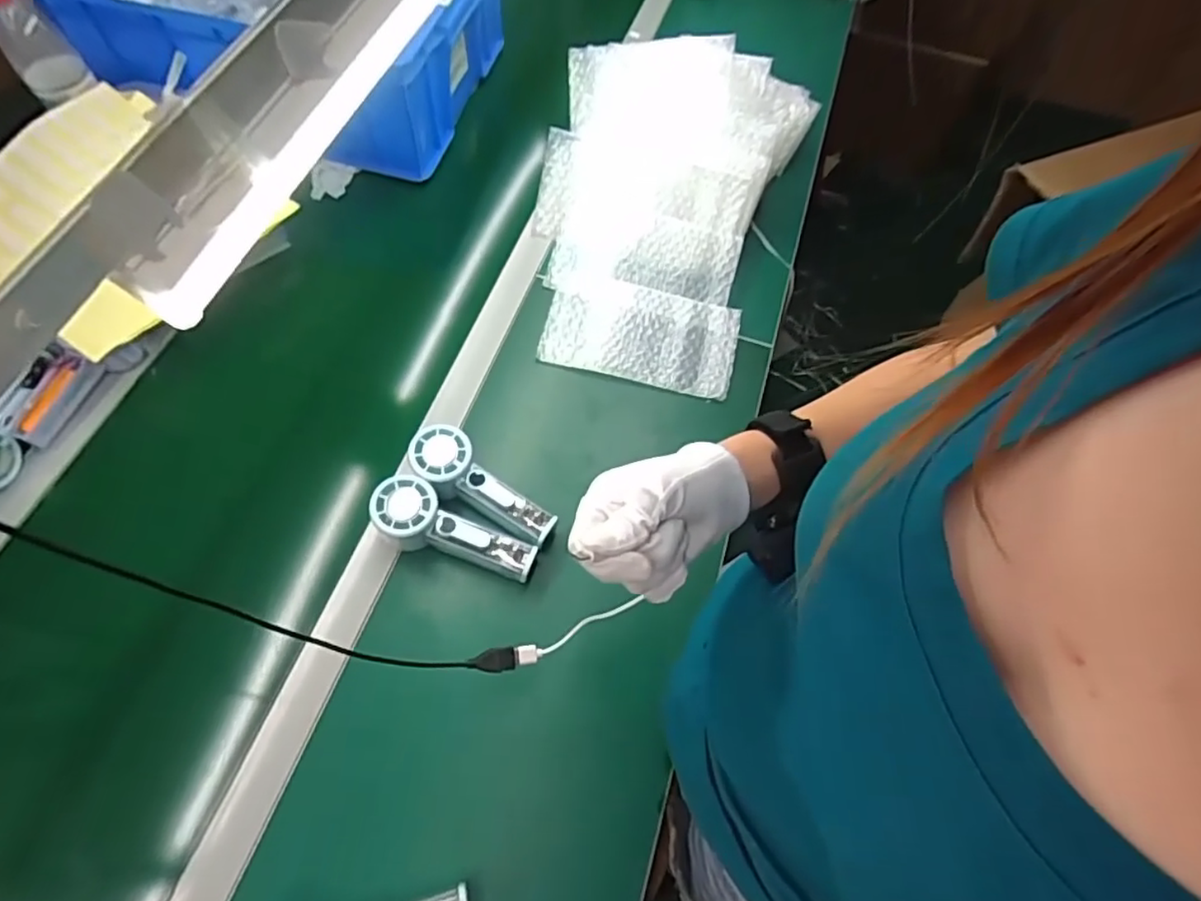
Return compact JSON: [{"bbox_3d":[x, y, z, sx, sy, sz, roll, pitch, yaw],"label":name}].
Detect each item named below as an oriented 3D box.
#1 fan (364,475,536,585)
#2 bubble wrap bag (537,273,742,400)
[{"bbox_3d":[-0.137,0.078,0.594,0.153,0.047,0.054,24,62,-6],"label":"fan"},{"bbox_3d":[0.048,-0.139,0.746,0.218,0.017,0.127,11,62,2],"label":"bubble wrap bag"}]

